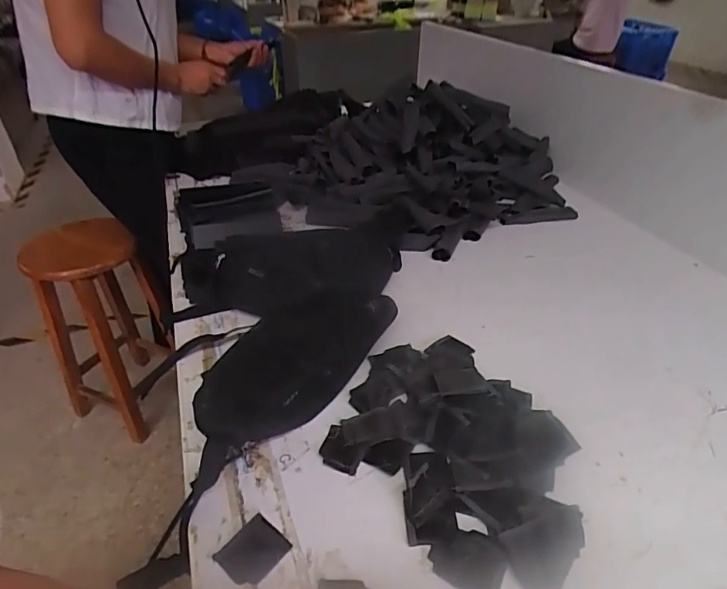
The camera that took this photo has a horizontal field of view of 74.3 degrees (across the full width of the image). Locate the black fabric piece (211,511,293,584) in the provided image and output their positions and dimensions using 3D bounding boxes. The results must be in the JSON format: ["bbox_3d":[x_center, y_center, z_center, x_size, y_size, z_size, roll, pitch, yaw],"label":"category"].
[{"bbox_3d":[-0.101,0.235,0.441,0.050,0.004,0.054,24,43,32],"label":"black fabric piece"}]

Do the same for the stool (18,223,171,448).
[{"bbox_3d":[-0.784,0.100,1.446,0.315,0.582,0.396,-29,44,-32],"label":"stool"}]

